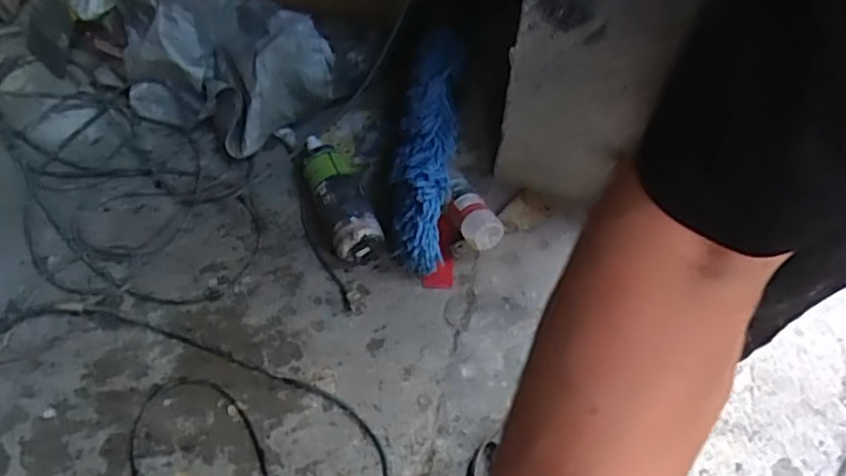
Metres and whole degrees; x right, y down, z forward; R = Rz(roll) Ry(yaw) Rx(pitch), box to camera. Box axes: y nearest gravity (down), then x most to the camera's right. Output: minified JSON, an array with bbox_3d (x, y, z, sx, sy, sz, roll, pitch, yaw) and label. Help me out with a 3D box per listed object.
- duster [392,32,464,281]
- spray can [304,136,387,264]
[{"bbox_3d":[0.007,-0.154,1.102,0.084,0.093,0.406,6,75,1],"label":"duster"},{"bbox_3d":[-0.144,-0.077,1.145,0.094,0.079,0.259,-14,61,-11],"label":"spray can"}]

